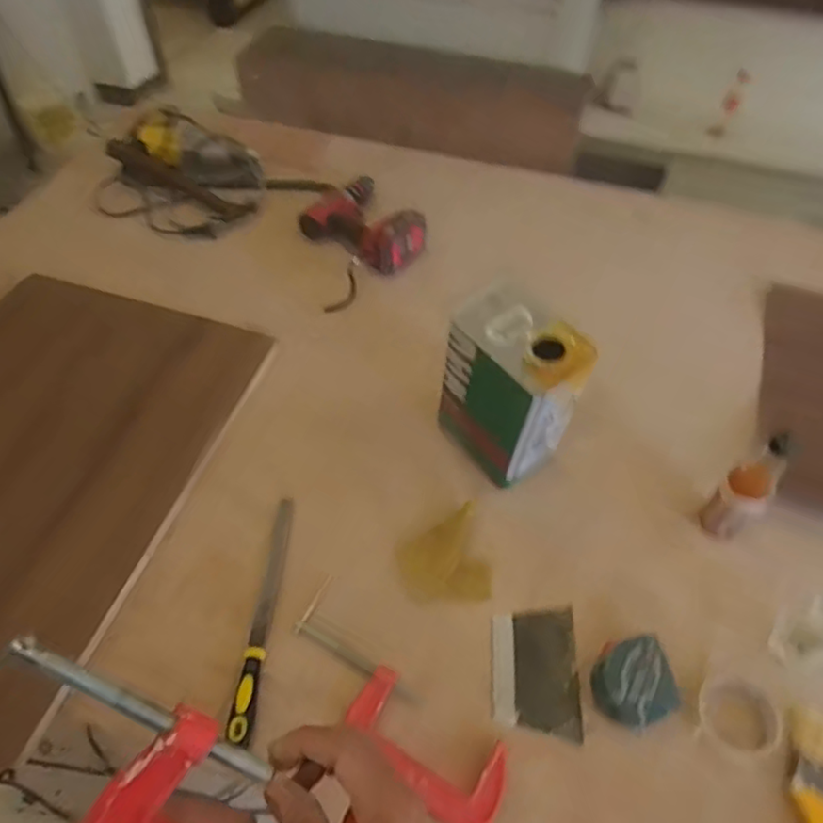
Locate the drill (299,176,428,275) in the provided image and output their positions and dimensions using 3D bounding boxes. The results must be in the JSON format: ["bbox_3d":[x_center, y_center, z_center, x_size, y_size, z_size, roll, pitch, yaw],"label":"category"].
[{"bbox_3d":[-0.086,-0.349,1.142,0.177,0.065,0.233,-29,58,-22],"label":"drill"}]

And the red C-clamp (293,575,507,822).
[{"bbox_3d":[-0.024,0.319,0.687,0.299,0.022,0.112,35,59,23],"label":"red C-clamp"}]

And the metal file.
[{"bbox_3d":[-0.174,0.234,0.737,0.026,0.020,0.289,4,52,2],"label":"metal file"}]

